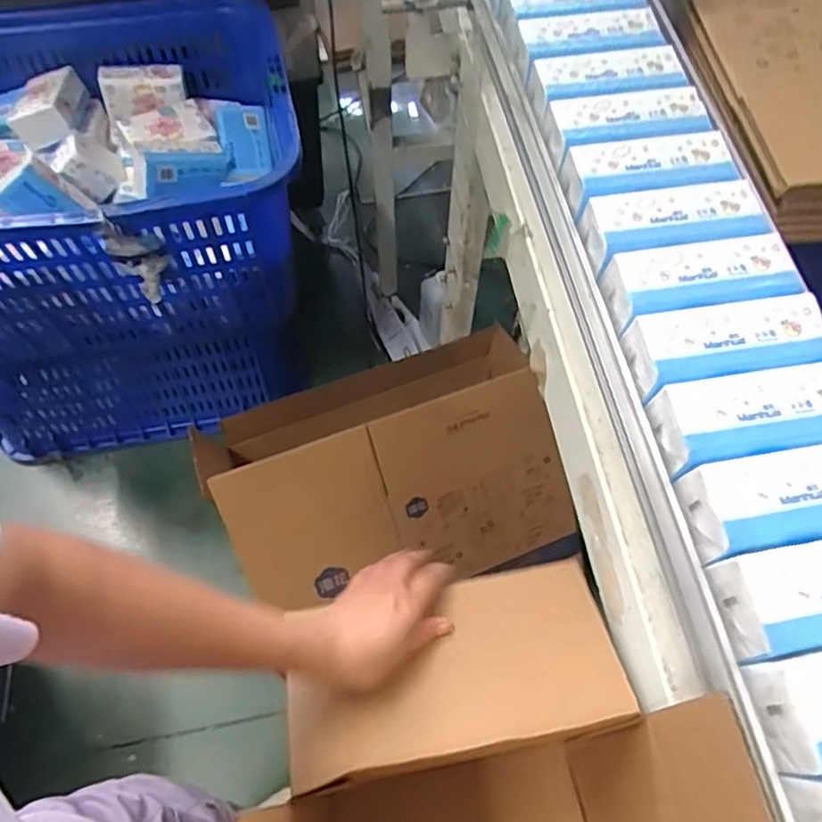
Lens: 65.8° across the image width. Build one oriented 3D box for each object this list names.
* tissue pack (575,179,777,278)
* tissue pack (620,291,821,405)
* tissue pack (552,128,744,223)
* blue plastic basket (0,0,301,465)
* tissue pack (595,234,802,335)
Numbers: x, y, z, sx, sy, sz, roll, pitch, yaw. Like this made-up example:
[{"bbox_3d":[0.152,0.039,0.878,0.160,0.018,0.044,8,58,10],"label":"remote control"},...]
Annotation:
[{"bbox_3d":[0.218,-0.151,0.522,0.142,0.036,0.059,-6,62,-5],"label":"tissue pack"},{"bbox_3d":[0.238,-0.046,0.474,0.139,0.037,0.058,-7,62,-6],"label":"tissue pack"},{"bbox_3d":[0.205,-0.202,0.547,0.136,0.034,0.062,-6,62,-5],"label":"tissue pack"},{"bbox_3d":[-0.543,-0.267,1.202,0.697,0.703,0.465,-11,62,-8],"label":"blue plastic basket"},{"bbox_3d":[0.228,-0.099,0.499,0.138,0.036,0.059,-7,62,-6],"label":"tissue pack"}]

